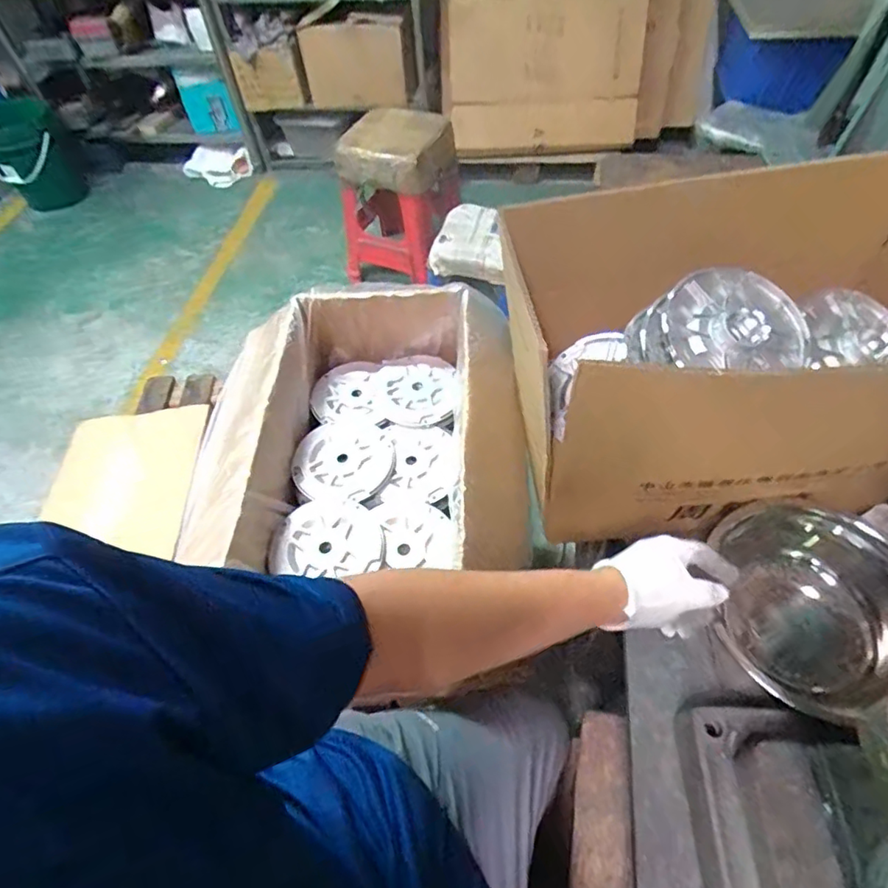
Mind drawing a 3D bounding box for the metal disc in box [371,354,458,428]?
[{"bbox_3d":[-0.045,-0.084,0.871,0.127,0.015,0.135,-2,54,3],"label":"metal disc in box"}]

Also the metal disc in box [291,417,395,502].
[{"bbox_3d":[-0.135,0.019,0.797,0.130,0.020,0.147,8,55,10],"label":"metal disc in box"}]

